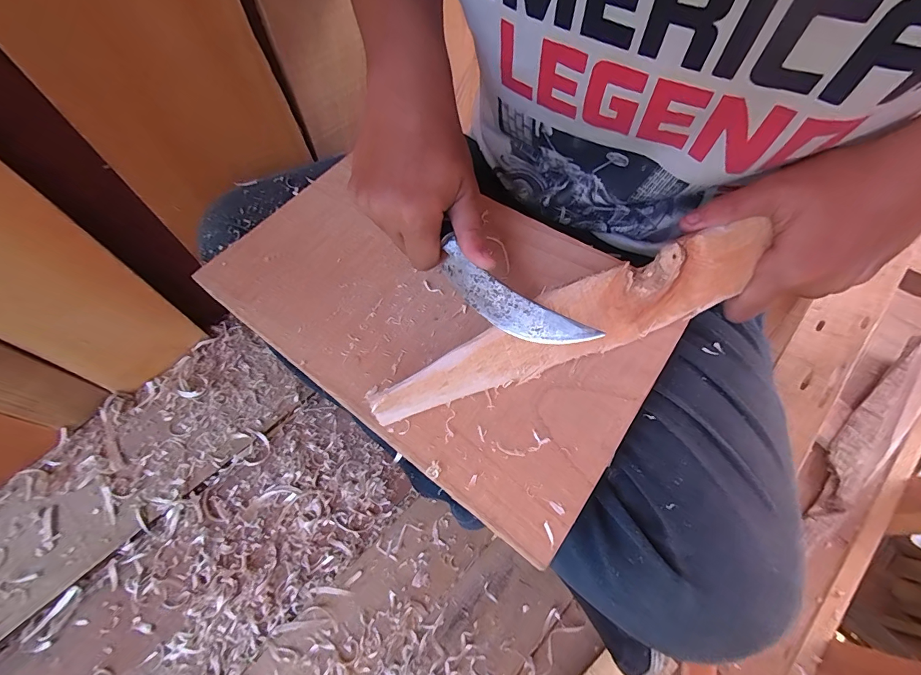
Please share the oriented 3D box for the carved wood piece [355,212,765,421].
[{"bbox_3d":[0.072,-0.008,0.251,0.264,0.030,0.040,-24,66,-5],"label":"carved wood piece"}]

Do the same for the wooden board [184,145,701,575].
[{"bbox_3d":[-0.024,-0.035,0.297,0.325,0.006,0.204,32,67,19],"label":"wooden board"}]

